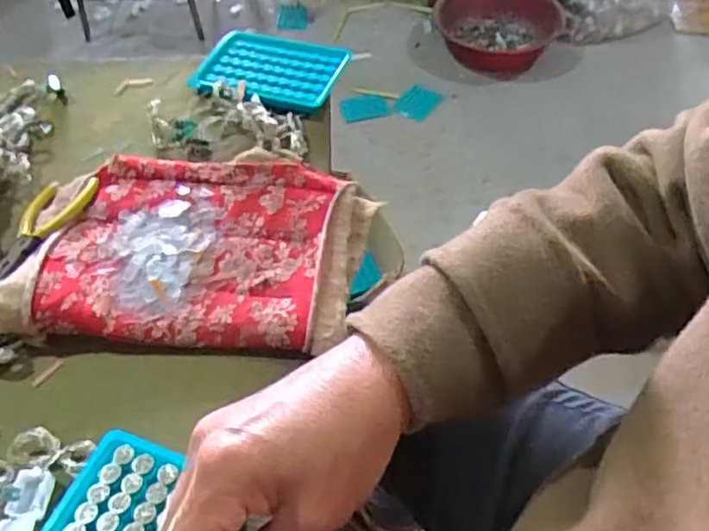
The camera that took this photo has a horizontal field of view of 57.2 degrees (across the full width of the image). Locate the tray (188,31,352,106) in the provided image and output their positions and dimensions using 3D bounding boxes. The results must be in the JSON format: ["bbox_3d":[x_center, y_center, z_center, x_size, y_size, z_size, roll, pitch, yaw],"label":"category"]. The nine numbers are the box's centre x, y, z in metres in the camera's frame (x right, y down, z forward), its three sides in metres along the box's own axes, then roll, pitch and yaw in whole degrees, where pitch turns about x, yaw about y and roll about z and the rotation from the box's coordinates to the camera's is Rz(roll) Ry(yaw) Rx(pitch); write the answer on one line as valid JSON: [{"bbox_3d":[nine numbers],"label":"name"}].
[{"bbox_3d":[-0.077,-0.187,0.611,0.132,0.016,0.093,14,51,11],"label":"tray"}]

